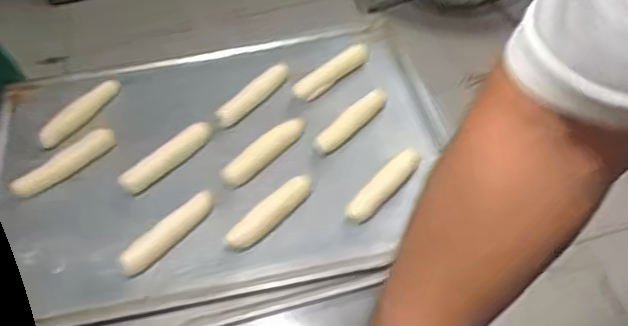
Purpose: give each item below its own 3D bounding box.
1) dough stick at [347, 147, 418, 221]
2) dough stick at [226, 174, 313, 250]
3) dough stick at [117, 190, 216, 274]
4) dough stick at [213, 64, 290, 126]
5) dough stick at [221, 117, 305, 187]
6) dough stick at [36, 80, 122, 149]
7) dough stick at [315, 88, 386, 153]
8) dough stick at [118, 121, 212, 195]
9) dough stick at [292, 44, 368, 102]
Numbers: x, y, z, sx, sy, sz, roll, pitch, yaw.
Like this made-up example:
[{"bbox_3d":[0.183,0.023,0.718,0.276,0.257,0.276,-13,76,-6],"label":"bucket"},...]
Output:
[{"bbox_3d":[0.064,0.021,0.576,0.022,0.017,0.093,32,59,29],"label":"dough stick"},{"bbox_3d":[-0.040,0.044,0.571,0.021,0.019,0.098,35,60,30],"label":"dough stick"},{"bbox_3d":[-0.127,0.061,0.555,0.018,0.027,0.098,30,58,27],"label":"dough stick"},{"bbox_3d":[-0.064,-0.075,0.680,0.021,0.020,0.104,33,59,29],"label":"dough stick"},{"bbox_3d":[-0.048,-0.013,0.616,0.021,0.017,0.101,34,60,30],"label":"dough stick"},{"bbox_3d":[-0.248,-0.054,0.672,0.027,0.022,0.101,29,57,26],"label":"dough stick"},{"bbox_3d":[0.040,-0.046,0.633,0.096,0.016,0.021,-38,56,-25],"label":"dough stick"},{"bbox_3d":[-0.138,-0.004,0.599,0.097,0.027,0.019,-36,55,-23],"label":"dough stick"},{"bbox_3d":[0.021,-0.104,0.695,0.103,0.018,0.023,-37,55,-24],"label":"dough stick"}]

